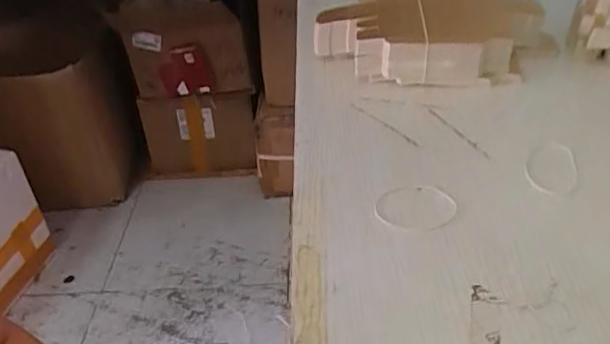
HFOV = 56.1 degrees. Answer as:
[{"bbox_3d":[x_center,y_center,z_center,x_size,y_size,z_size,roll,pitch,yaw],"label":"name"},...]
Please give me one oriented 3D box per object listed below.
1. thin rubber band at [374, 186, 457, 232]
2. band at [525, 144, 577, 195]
[{"bbox_3d":[0.085,0.025,0.436,0.058,0.004,0.052,11,38,22],"label":"thin rubber band"},{"bbox_3d":[0.195,-0.004,0.455,0.038,0.004,0.066,7,37,18],"label":"band"}]

